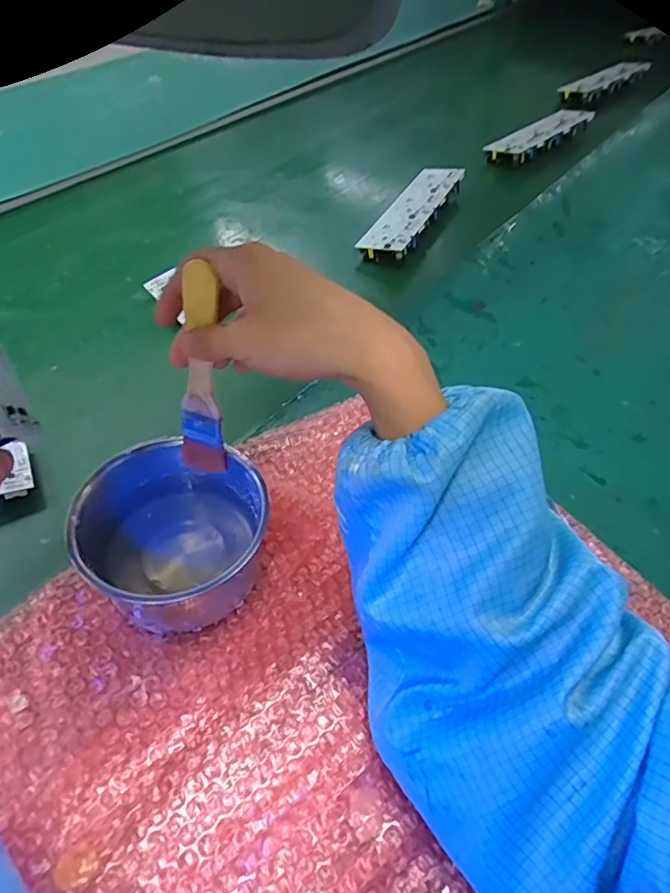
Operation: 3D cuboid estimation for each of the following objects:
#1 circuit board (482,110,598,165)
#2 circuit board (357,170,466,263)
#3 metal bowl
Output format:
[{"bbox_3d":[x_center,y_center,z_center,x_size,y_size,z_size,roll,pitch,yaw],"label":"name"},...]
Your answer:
[{"bbox_3d":[0.335,-0.505,0.912,0.235,0.021,0.053,-33,59,-27],"label":"circuit board"},{"bbox_3d":[0.104,-0.314,0.748,0.066,0.026,0.242,23,53,14],"label":"circuit board"},{"bbox_3d":[-0.109,0.062,0.379,0.110,0.061,0.110,2,51,-3],"label":"metal bowl"}]

